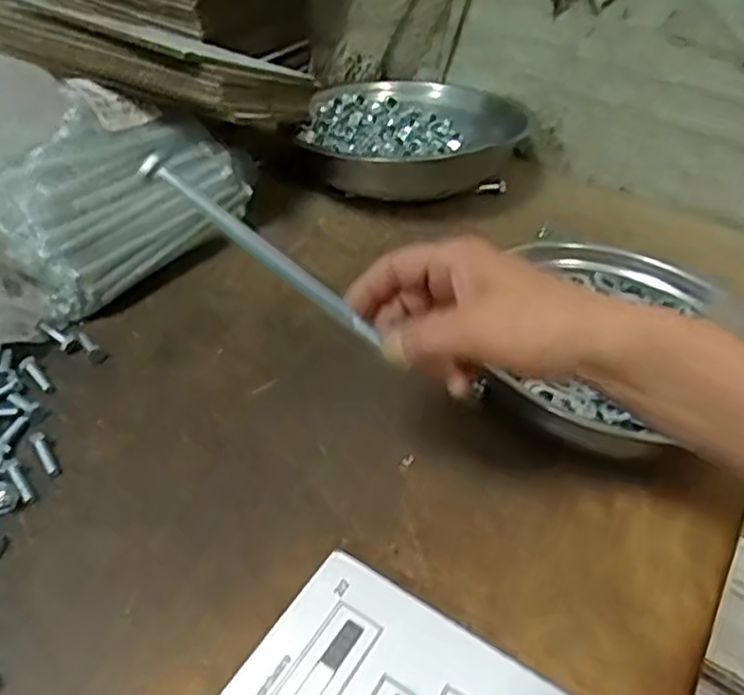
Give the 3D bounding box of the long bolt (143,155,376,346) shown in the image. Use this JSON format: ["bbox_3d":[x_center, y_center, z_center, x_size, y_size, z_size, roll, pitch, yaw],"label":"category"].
[{"bbox_3d":[-0.056,-0.049,0.354,0.150,0.012,0.011,37,48,-1],"label":"long bolt"}]

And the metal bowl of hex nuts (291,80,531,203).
[{"bbox_3d":[0.047,-0.233,0.742,0.228,0.049,0.202,4,43,-2],"label":"metal bowl of hex nuts"}]

